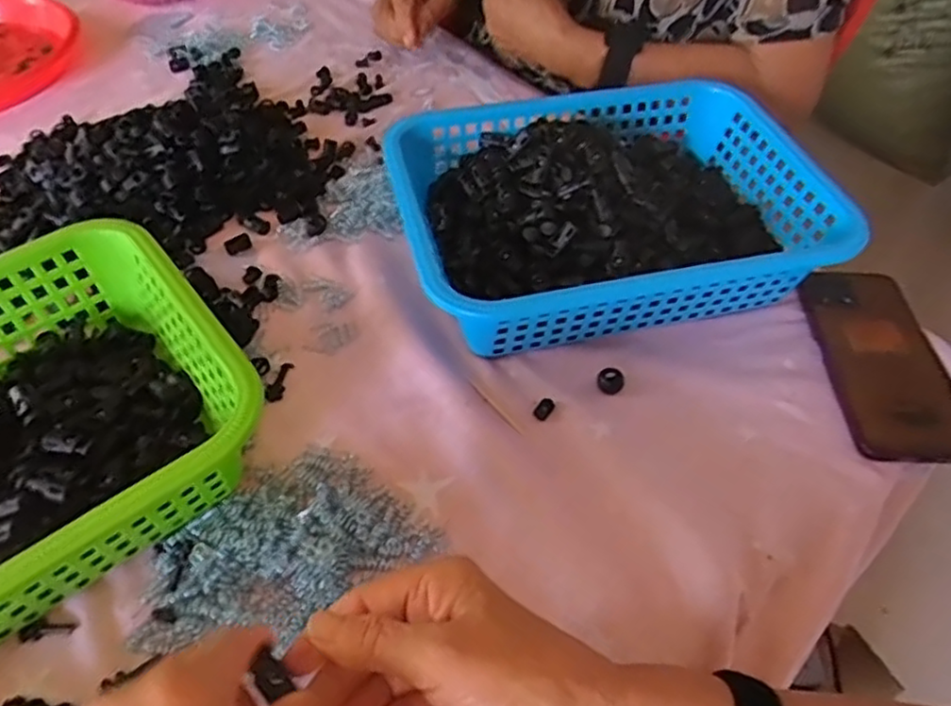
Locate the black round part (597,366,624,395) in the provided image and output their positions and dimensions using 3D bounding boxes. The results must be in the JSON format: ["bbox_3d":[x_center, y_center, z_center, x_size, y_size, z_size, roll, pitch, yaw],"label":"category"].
[{"bbox_3d":[0.092,0.018,0.452,0.018,0.006,0.018,1,51,-1],"label":"black round part"}]

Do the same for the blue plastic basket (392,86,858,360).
[{"bbox_3d":[0.094,-0.106,0.504,0.294,0.085,0.205,-10,52,-10],"label":"blue plastic basket"}]

